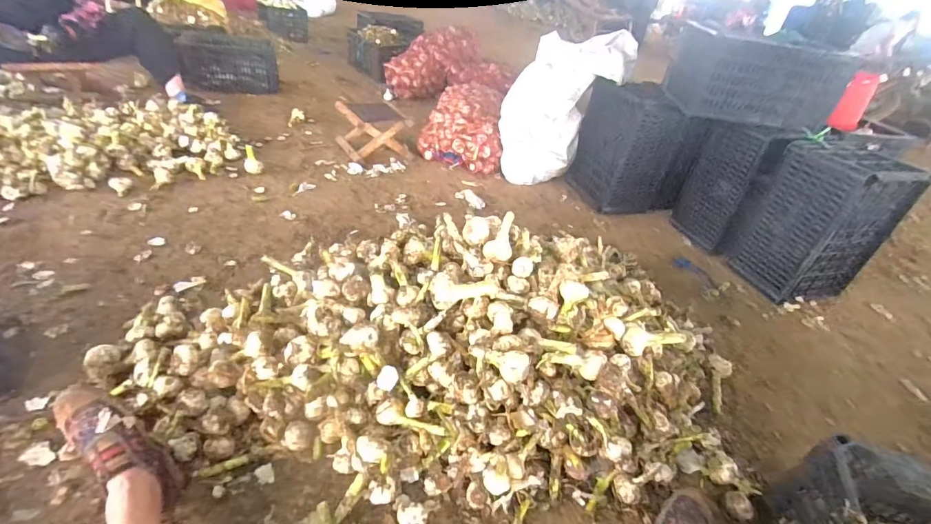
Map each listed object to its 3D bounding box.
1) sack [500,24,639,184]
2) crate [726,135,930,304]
[{"bbox_3d":[0.380,-0.584,1.679,0.450,0.543,0.254,4,38,-4],"label":"sack"},{"bbox_3d":[1.061,-0.114,1.293,0.280,0.448,0.247,-6,40,-17],"label":"crate"}]

